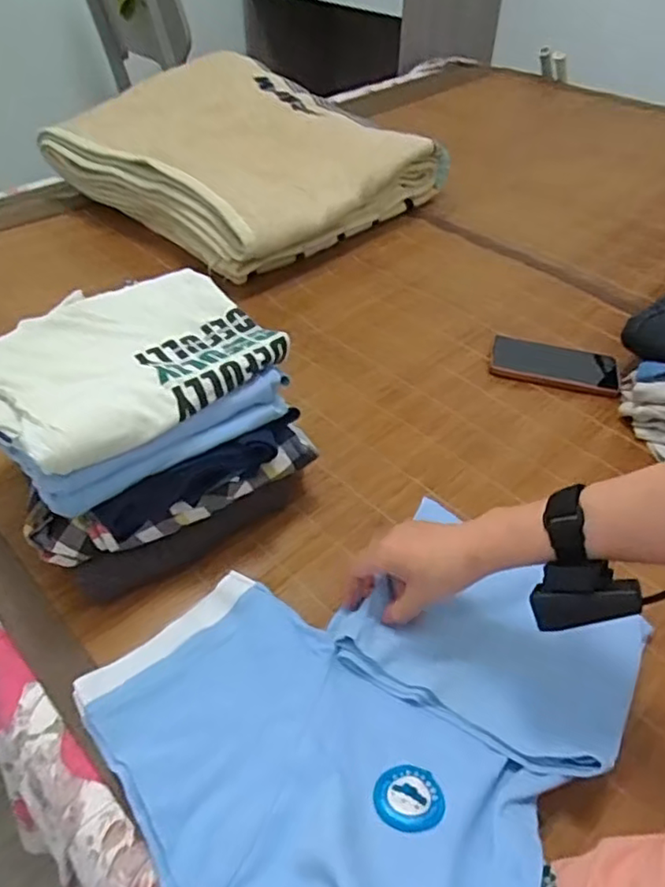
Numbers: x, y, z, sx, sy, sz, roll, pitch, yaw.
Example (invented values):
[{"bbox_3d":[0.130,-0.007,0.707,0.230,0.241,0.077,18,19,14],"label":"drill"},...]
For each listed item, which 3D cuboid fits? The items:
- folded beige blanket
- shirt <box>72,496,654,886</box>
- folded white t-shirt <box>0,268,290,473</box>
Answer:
[{"bbox_3d":[-0.130,-0.487,1.065,0.464,0.168,0.466,30,52,26],"label":"folded beige blanket"},{"bbox_3d":[0.015,0.187,0.451,0.336,0.121,0.404,27,50,23],"label":"shirt"},{"bbox_3d":[-0.185,-0.081,0.546,0.244,0.032,0.184,-33,54,-29],"label":"folded white t-shirt"}]

